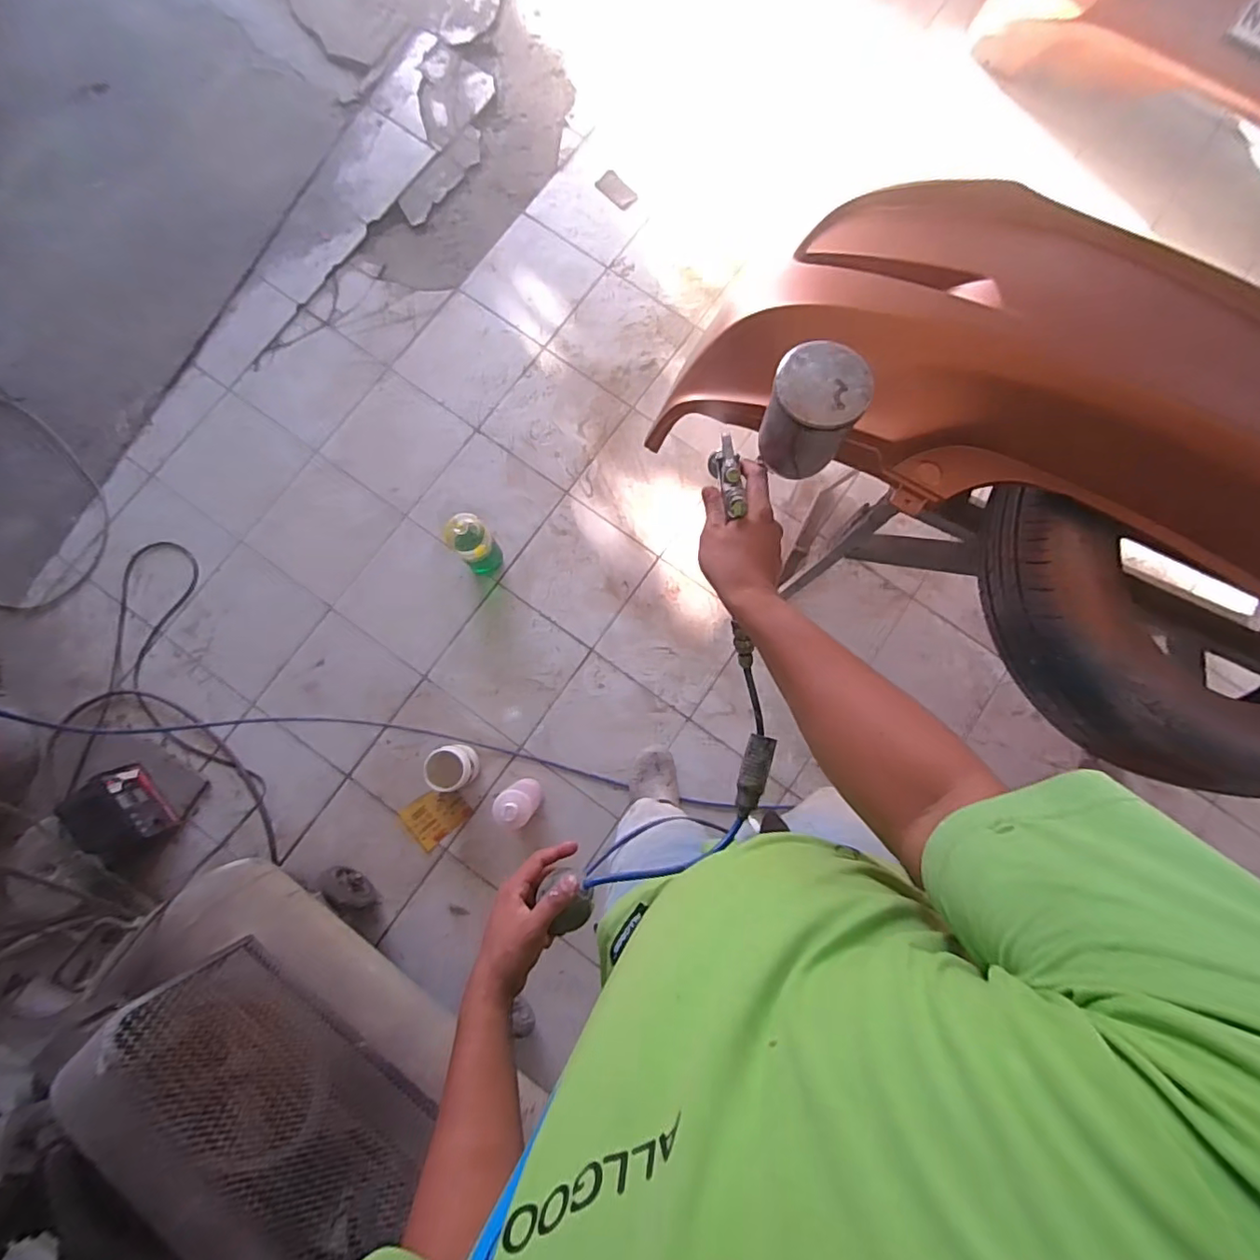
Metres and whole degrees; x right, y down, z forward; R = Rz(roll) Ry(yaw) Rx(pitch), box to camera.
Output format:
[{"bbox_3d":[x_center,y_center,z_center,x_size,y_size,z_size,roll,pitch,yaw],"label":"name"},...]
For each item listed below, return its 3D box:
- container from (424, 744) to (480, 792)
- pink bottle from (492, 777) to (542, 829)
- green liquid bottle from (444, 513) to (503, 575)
[{"bbox_3d":[-0.413,0.324,1.349,0.096,0.144,0.103,-3,82,-1],"label":"container"},{"bbox_3d":[-0.242,0.385,1.288,0.086,0.256,0.081,0,82,-1],"label":"pink bottle"},{"bbox_3d":[-0.363,-0.192,1.370,0.090,0.260,0.084,0,82,-1],"label":"green liquid bottle"}]

